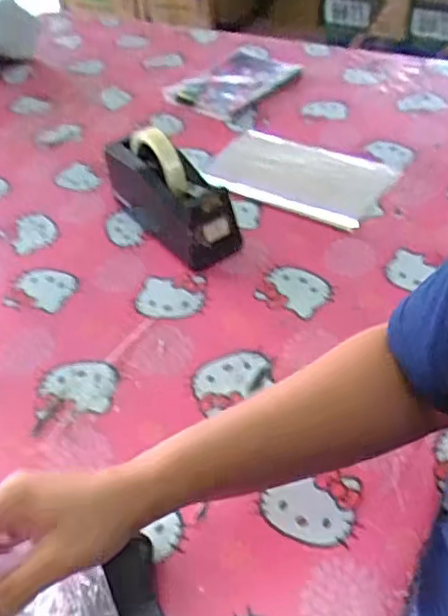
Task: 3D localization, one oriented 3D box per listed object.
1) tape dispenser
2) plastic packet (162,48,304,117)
[{"bbox_3d":[-0.065,-0.153,0.751,0.089,0.124,0.199,-31,50,-24],"label":"tape dispenser"},{"bbox_3d":[0.015,-0.417,1.077,0.169,0.027,0.224,23,51,26],"label":"plastic packet"}]

